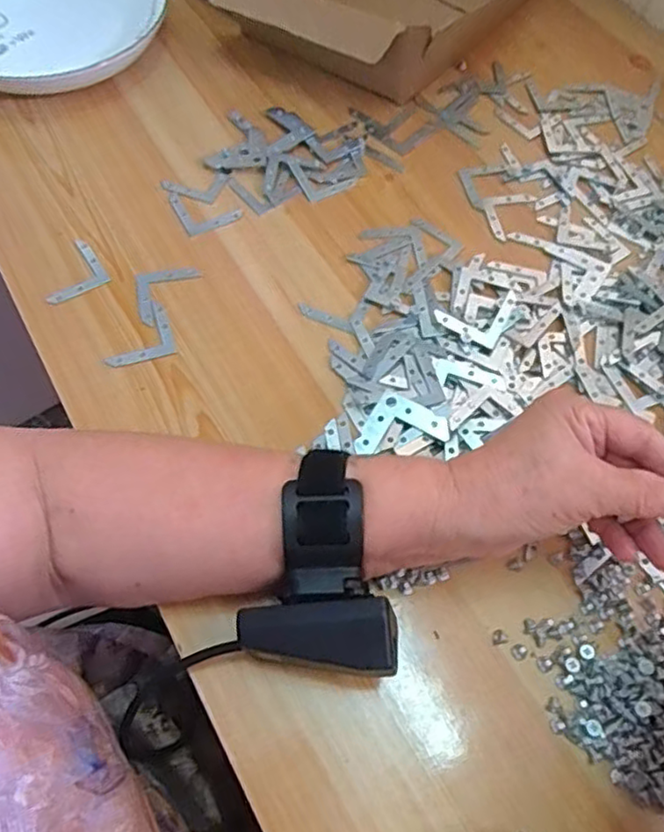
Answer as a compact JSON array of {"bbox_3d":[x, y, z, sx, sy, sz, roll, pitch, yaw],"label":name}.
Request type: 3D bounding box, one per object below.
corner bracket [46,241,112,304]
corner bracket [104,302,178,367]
[{"bbox_3d":[-0.171,-0.094,0.420,0.041,0.004,0.039,-32,68,-19],"label":"corner bracket"},{"bbox_3d":[-0.121,-0.050,0.399,0.042,0.004,0.040,-16,64,-12],"label":"corner bracket"}]

